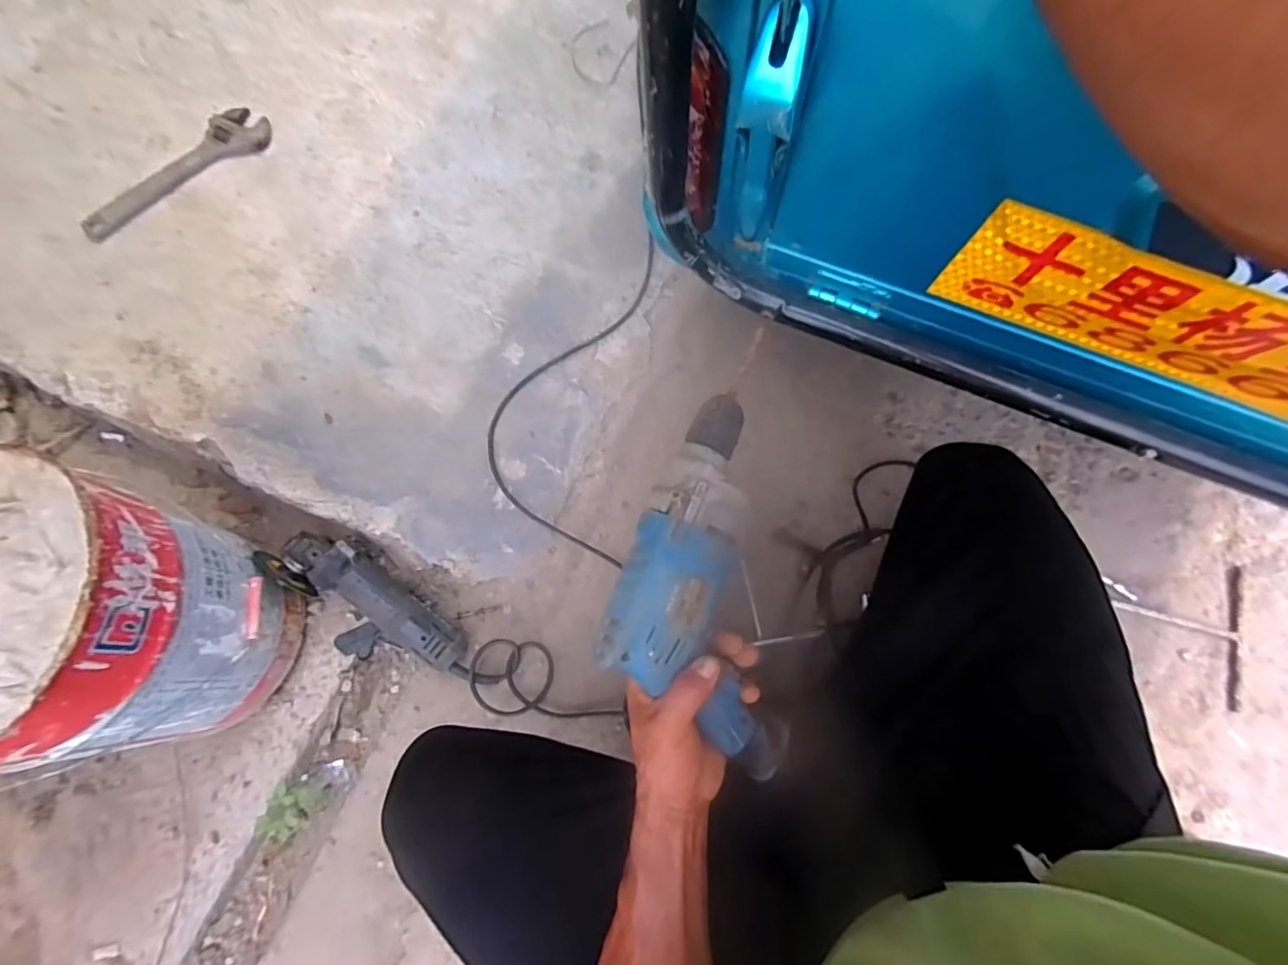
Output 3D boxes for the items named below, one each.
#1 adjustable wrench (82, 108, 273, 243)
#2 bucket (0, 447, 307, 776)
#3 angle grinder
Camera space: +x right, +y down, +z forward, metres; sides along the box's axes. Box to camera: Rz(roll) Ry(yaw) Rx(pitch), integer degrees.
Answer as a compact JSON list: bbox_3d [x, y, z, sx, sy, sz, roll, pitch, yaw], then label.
[{"bbox_3d":[-0.677,-0.449,0.786,0.289,0.026,0.072,-41,79,-8],"label":"adjustable wrench"},{"bbox_3d":[-0.599,0.140,0.604,0.252,0.336,0.263,0,77,2],"label":"bucket"},{"bbox_3d":[-0.373,0.193,0.764,0.354,0.086,0.137,35,80,-6],"label":"angle grinder"}]

